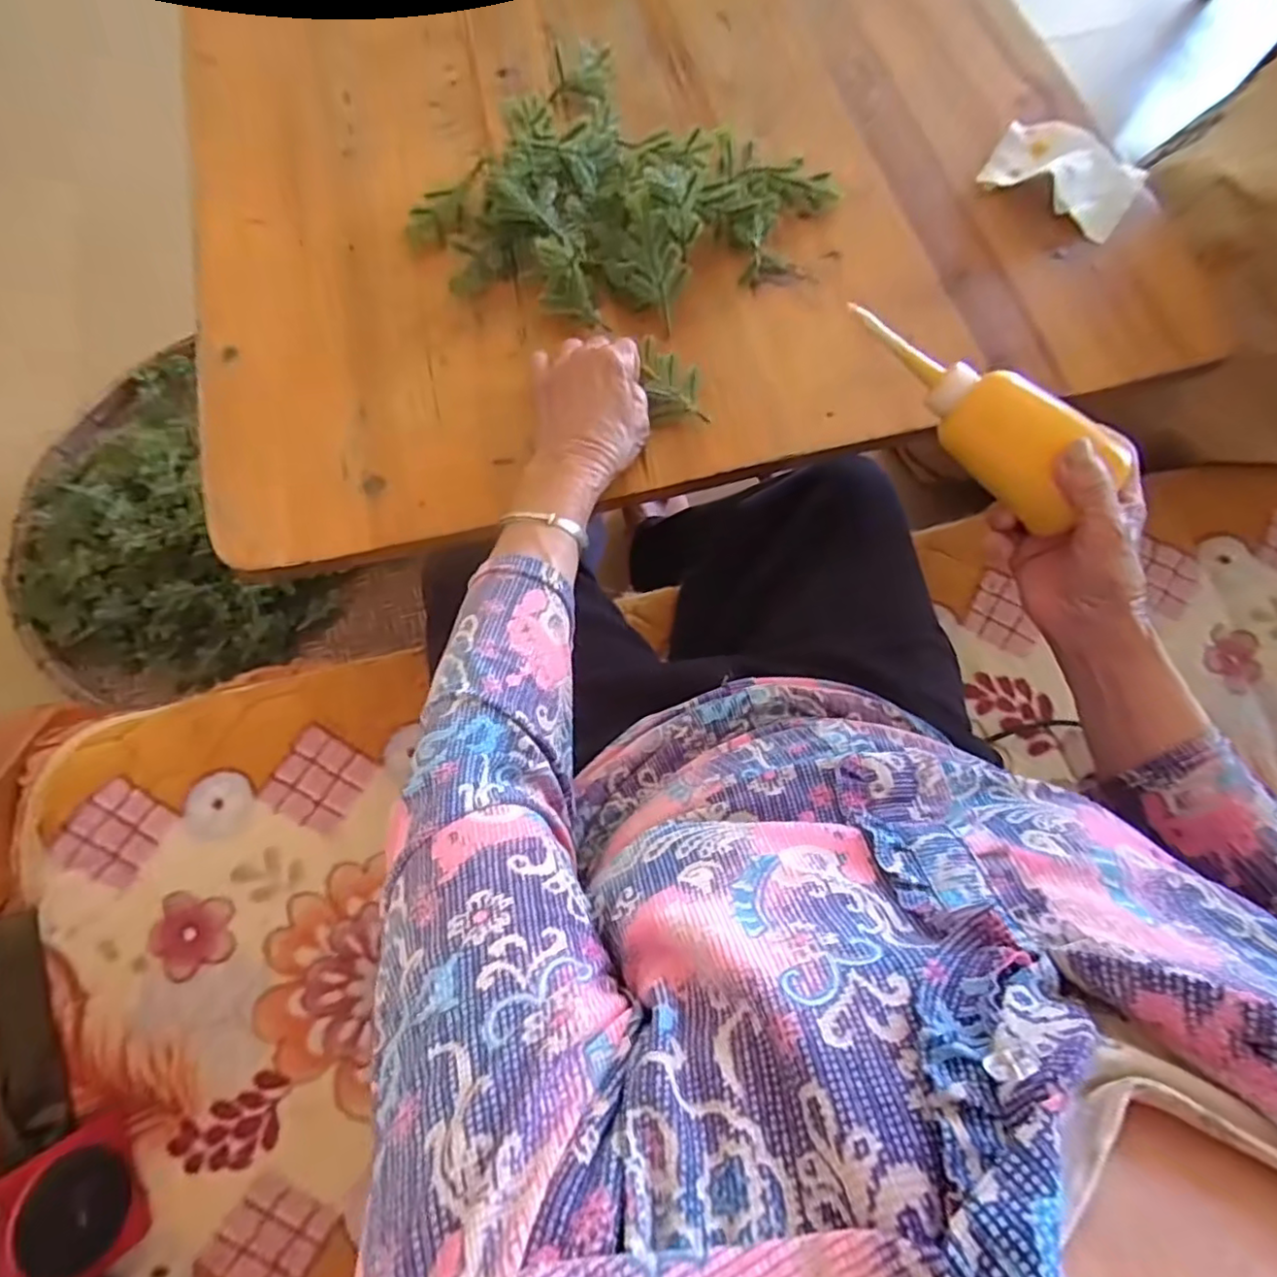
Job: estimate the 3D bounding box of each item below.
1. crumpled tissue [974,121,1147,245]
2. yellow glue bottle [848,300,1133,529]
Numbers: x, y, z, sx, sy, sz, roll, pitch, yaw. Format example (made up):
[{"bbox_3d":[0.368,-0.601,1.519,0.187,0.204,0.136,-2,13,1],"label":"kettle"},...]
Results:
[{"bbox_3d":[0.354,-0.389,0.534,0.116,0.031,0.075,31,69,10],"label":"crumpled tissue"},{"bbox_3d":[0.197,-0.139,0.378,0.027,0.059,0.163,-37,80,-16],"label":"yellow glue bottle"}]

